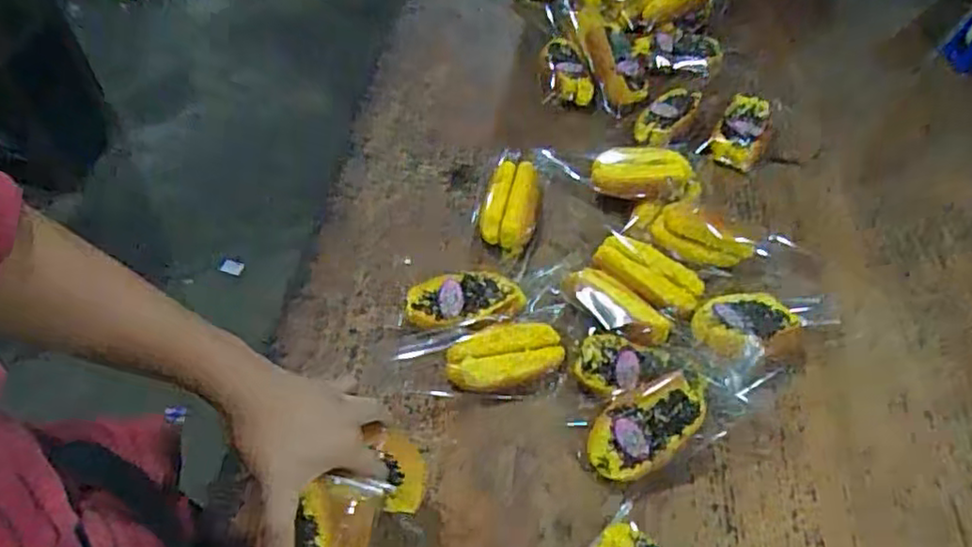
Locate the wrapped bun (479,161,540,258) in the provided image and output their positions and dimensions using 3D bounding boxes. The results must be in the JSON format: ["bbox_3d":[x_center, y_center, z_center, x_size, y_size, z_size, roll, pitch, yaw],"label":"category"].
[{"bbox_3d":[0.032,-0.085,0.823,0.067,0.041,0.125,14,57,5],"label":"wrapped bun"}]

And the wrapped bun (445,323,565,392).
[{"bbox_3d":[0.021,0.087,0.695,0.128,0.035,0.064,-17,59,-14],"label":"wrapped bun"}]

